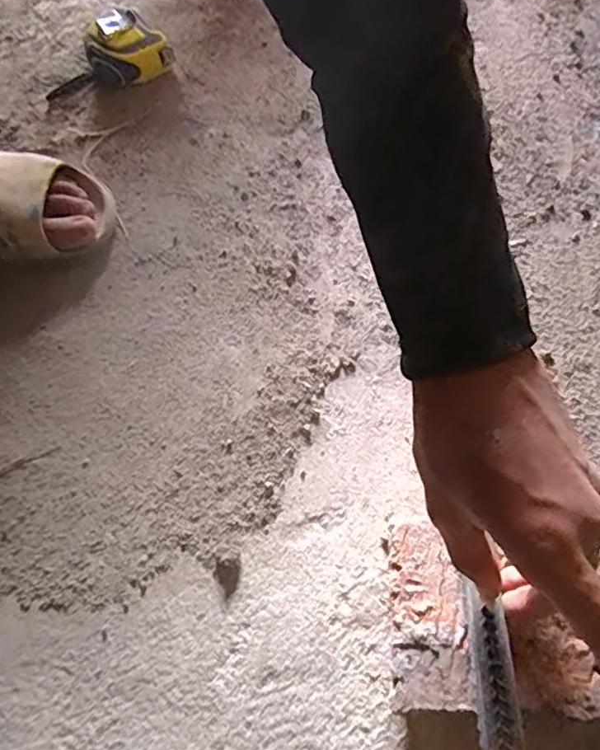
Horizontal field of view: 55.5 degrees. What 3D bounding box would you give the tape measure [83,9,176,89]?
[{"bbox_3d":[-0.169,-0.314,0.552,0.067,0.039,0.072,-42,71,-14],"label":"tape measure"}]

